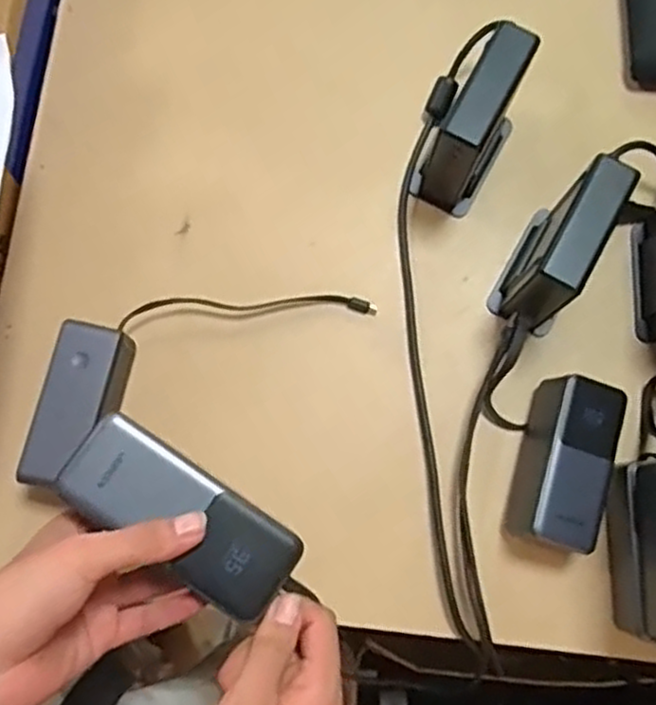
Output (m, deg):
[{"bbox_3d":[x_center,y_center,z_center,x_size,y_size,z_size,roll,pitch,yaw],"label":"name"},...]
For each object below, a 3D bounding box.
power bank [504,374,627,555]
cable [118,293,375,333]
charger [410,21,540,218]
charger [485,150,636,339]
[{"bbox_3d":[0.186,0.087,0.582,0.056,0.059,0.128,16,79,2],"label":"power bank"},{"bbox_3d":[-0.065,-0.038,0.614,0.208,0.026,0.026,-5,79,-2],"label":"cable"},{"bbox_3d":[0.120,-0.188,0.602,0.059,0.117,0.114,29,80,5],"label":"charger"},{"bbox_3d":[0.184,-0.083,0.584,0.057,0.118,0.122,26,80,4],"label":"charger"}]

